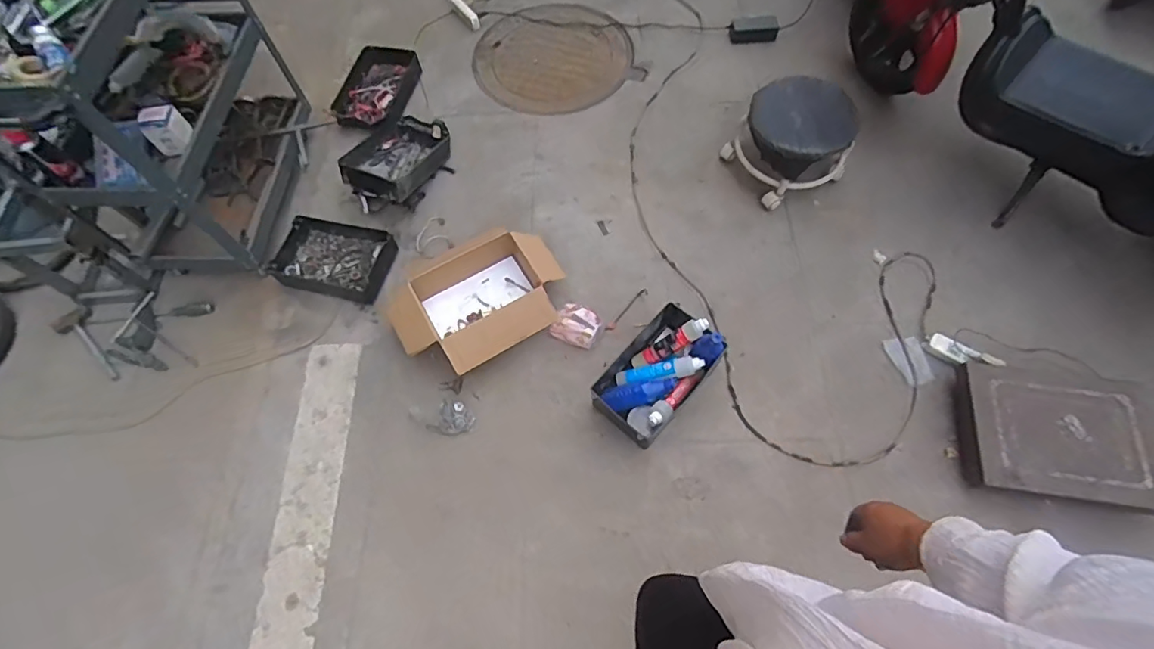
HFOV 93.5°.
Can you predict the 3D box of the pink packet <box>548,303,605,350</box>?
[{"bbox_3d":[0.005,0.006,1.508,0.131,0.063,0.106,21,67,13],"label":"pink packet"}]

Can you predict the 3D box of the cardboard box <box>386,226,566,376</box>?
[{"bbox_3d":[-0.286,-0.097,1.544,0.473,0.121,0.411,-31,68,-12],"label":"cardboard box"}]

